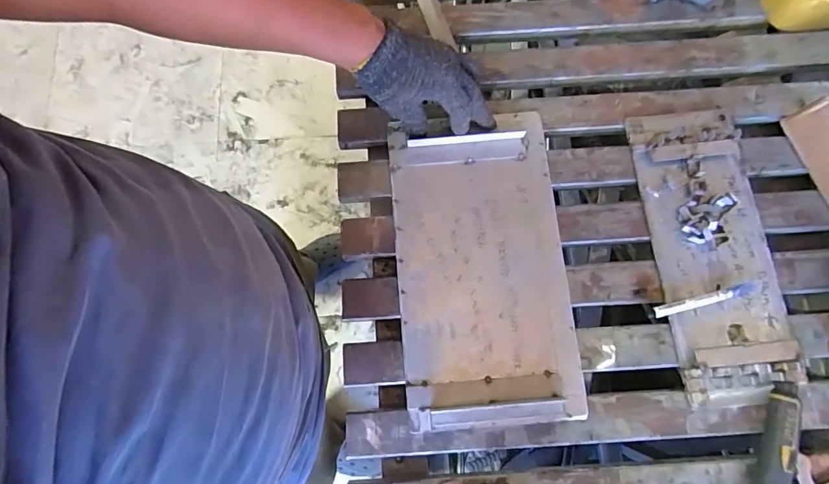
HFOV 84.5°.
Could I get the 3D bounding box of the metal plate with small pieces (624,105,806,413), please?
[{"bbox_3d":[0.355,0.006,0.544,0.140,0.018,0.348,-8,77,0],"label":"metal plate with small pieces"}]

